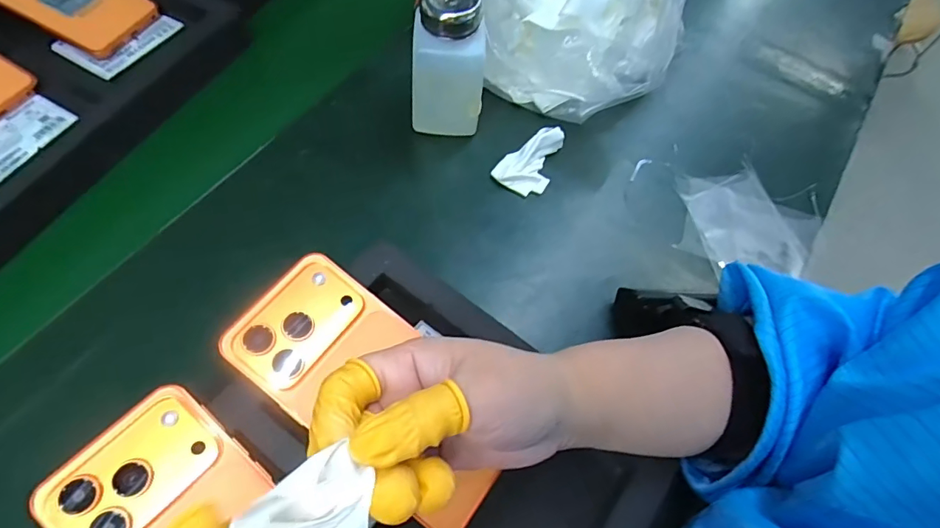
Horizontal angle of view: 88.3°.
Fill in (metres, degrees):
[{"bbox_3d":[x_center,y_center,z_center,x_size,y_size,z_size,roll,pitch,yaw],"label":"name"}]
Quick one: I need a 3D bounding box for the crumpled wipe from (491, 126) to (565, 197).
[{"bbox_3d":[0.049,-0.081,0.376,0.039,0.016,0.062,37,75,15],"label":"crumpled wipe"}]

